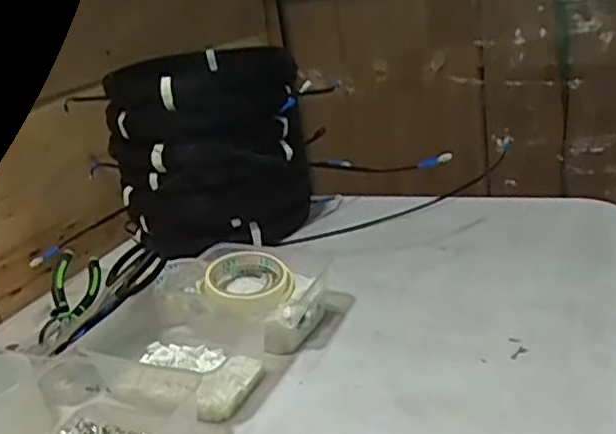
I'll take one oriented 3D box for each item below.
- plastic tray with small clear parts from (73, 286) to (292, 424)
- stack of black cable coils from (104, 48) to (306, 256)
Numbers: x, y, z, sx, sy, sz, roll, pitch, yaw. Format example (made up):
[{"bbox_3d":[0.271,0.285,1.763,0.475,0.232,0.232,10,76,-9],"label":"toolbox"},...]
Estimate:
[{"bbox_3d":[-0.130,0.137,0.686,0.183,0.068,0.157,0,22,24],"label":"plastic tray with small clear parts"},{"bbox_3d":[-0.145,-0.104,0.981,0.266,0.256,0.301,-11,20,-5],"label":"stack of black cable coils"}]

